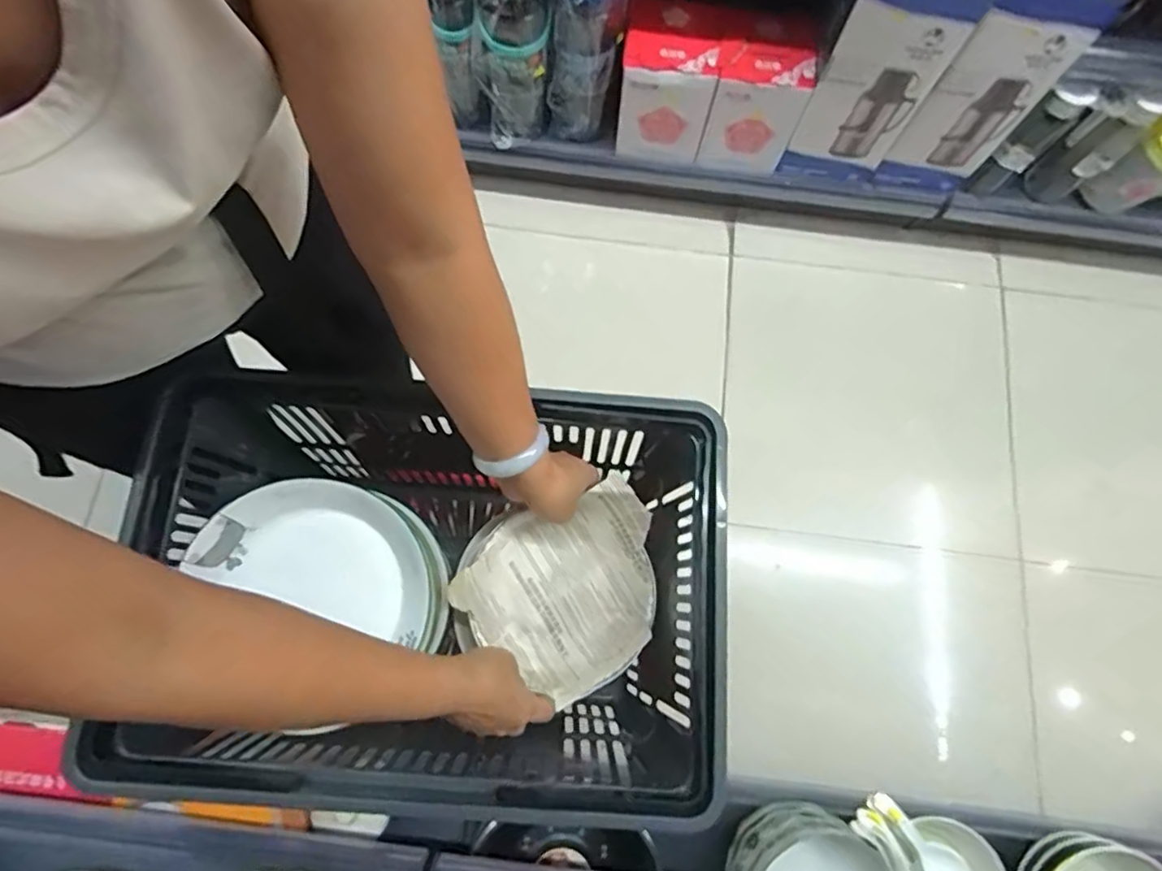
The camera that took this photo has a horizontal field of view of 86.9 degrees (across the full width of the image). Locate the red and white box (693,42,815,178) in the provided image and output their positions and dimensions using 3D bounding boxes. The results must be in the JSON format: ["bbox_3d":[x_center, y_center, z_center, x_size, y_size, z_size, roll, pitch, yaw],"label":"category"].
[{"bbox_3d":[0.309,-0.584,1.099,0.156,0.228,0.068,12,74,1],"label":"red and white box"}]

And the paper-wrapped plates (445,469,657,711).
[{"bbox_3d":[-0.019,0.152,0.580,0.186,0.060,0.174,1,74,-2],"label":"paper-wrapped plates"}]

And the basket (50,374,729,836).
[{"bbox_3d":[-0.120,0.140,0.580,0.456,0.244,0.321,7,74,0],"label":"basket"}]

